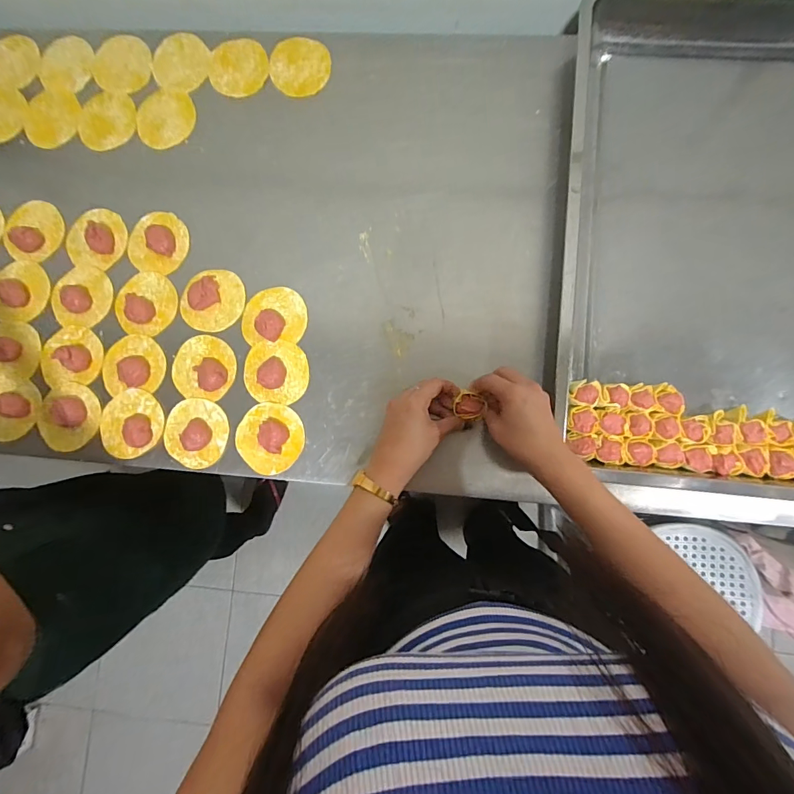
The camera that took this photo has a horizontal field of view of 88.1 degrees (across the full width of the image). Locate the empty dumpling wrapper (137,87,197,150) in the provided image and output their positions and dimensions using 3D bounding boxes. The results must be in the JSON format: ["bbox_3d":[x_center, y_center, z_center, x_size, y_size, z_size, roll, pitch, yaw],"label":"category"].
[{"bbox_3d":[-0.317,-0.383,0.564,0.079,0.004,0.085,-6,83,2],"label":"empty dumpling wrapper"}]

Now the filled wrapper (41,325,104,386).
[{"bbox_3d":[-0.425,-0.056,0.530,0.079,0.021,0.075,-2,83,2],"label":"filled wrapper"}]

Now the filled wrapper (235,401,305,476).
[{"bbox_3d":[-0.157,0.048,0.502,0.082,0.019,0.081,0,83,3],"label":"filled wrapper"}]

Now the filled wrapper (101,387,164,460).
[{"bbox_3d":[-0.336,0.033,0.515,0.078,0.022,0.082,0,83,3],"label":"filled wrapper"}]

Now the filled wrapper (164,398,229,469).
[{"bbox_3d":[-0.252,0.044,0.510,0.078,0.020,0.083,0,83,3],"label":"filled wrapper"}]

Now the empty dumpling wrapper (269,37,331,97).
[{"bbox_3d":[-0.133,-0.448,0.558,0.082,0.004,0.078,0,87,4],"label":"empty dumpling wrapper"}]

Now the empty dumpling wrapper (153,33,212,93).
[{"bbox_3d":[-0.299,-0.464,0.571,0.078,0.004,0.080,0,88,3],"label":"empty dumpling wrapper"}]

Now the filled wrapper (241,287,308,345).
[{"bbox_3d":[-0.157,-0.106,0.517,0.080,0.024,0.070,-2,83,2],"label":"filled wrapper"}]

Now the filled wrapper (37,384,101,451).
[{"bbox_3d":[-0.423,0.023,0.524,0.080,0.021,0.081,0,83,3],"label":"filled wrapper"}]

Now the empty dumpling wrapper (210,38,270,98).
[{"bbox_3d":[-0.217,-0.455,0.565,0.078,0.005,0.086,-12,86,-1],"label":"empty dumpling wrapper"}]

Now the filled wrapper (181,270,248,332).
[{"bbox_3d":[-0.239,-0.126,0.527,0.082,0.015,0.078,-6,83,2],"label":"filled wrapper"}]

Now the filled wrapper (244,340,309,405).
[{"bbox_3d":[-0.153,-0.032,0.511,0.080,0.015,0.077,0,83,3],"label":"filled wrapper"}]

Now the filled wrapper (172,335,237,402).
[{"bbox_3d":[-0.248,-0.039,0.520,0.078,0.028,0.080,0,83,3],"label":"filled wrapper"}]

